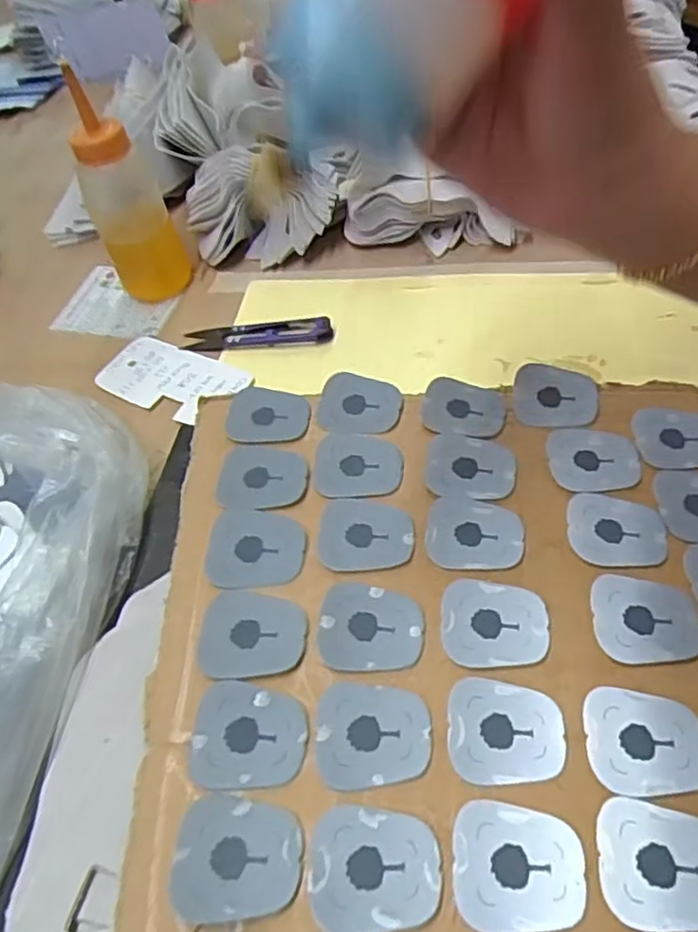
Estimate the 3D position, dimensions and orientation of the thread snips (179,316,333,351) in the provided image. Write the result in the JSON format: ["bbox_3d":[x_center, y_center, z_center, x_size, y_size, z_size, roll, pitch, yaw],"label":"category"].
[{"bbox_3d":[-0.061,-0.089,0.428,0.097,0.014,0.025,-4,52,8],"label":"thread snips"}]

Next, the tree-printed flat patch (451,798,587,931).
[{"bbox_3d":[0.051,0.120,0.194,0.038,0.004,0.033,3,53,13],"label":"tree-printed flat patch"}]

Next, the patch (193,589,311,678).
[{"bbox_3d":[-0.036,0.062,0.241,0.039,0.004,0.034,1,53,11],"label":"patch"}]

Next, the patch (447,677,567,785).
[{"bbox_3d":[0.053,0.089,0.219,0.038,0.004,0.032,0,53,11],"label":"patch"}]

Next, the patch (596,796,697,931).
[{"bbox_3d":[0.095,0.119,0.194,0.038,0.004,0.033,3,53,13],"label":"patch"}]

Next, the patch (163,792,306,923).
[{"bbox_3d":[-0.035,0.119,0.199,0.039,0.004,0.032,1,53,11],"label":"patch"}]

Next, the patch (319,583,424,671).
[{"bbox_3d":[0.008,0.059,0.241,0.038,0.004,0.033,2,53,13],"label":"patch"}]

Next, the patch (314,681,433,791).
[{"bbox_3d":[0.008,0.090,0.220,0.038,0.004,0.033,-5,52,7],"label":"patch"}]

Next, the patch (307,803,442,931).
[{"bbox_3d":[0.008,0.120,0.195,0.039,0.004,0.032,-5,52,7],"label":"patch"}]

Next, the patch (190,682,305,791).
[{"bbox_3d":[-0.034,0.091,0.220,0.038,0.004,0.033,2,53,13],"label":"patch"}]

